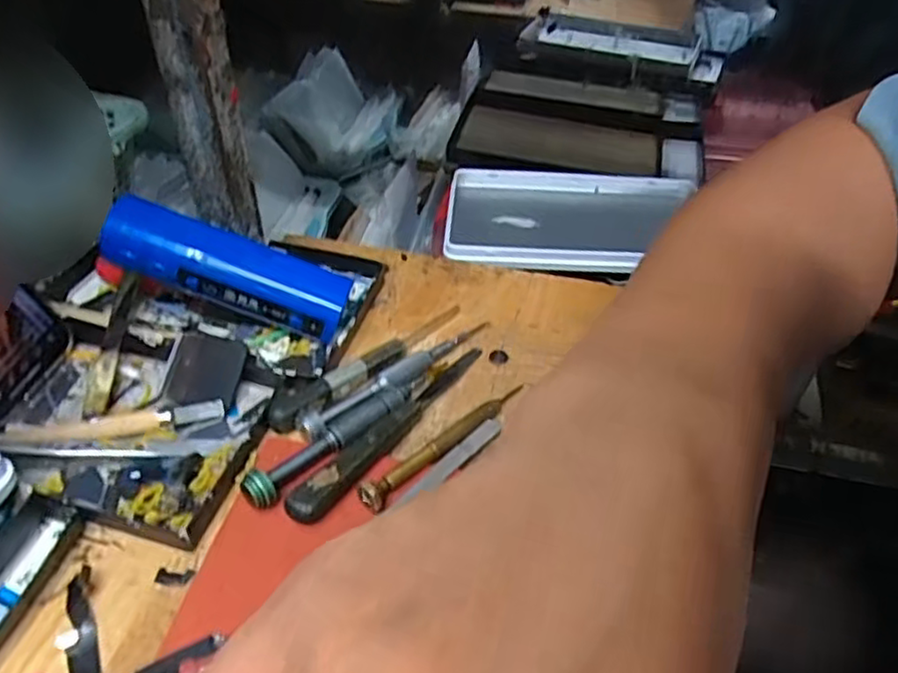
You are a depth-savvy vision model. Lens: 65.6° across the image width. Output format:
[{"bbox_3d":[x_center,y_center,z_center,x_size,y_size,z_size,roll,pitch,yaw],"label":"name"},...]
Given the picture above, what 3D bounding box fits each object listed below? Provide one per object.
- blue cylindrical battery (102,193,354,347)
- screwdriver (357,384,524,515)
[{"bbox_3d":[-0.119,-0.036,0.376,0.128,0.030,0.033,21,44,-8],"label":"blue cylindrical battery"},{"bbox_3d":[-0.001,0.048,0.341,0.014,0.016,0.108,33,52,28],"label":"screwdriver"}]

